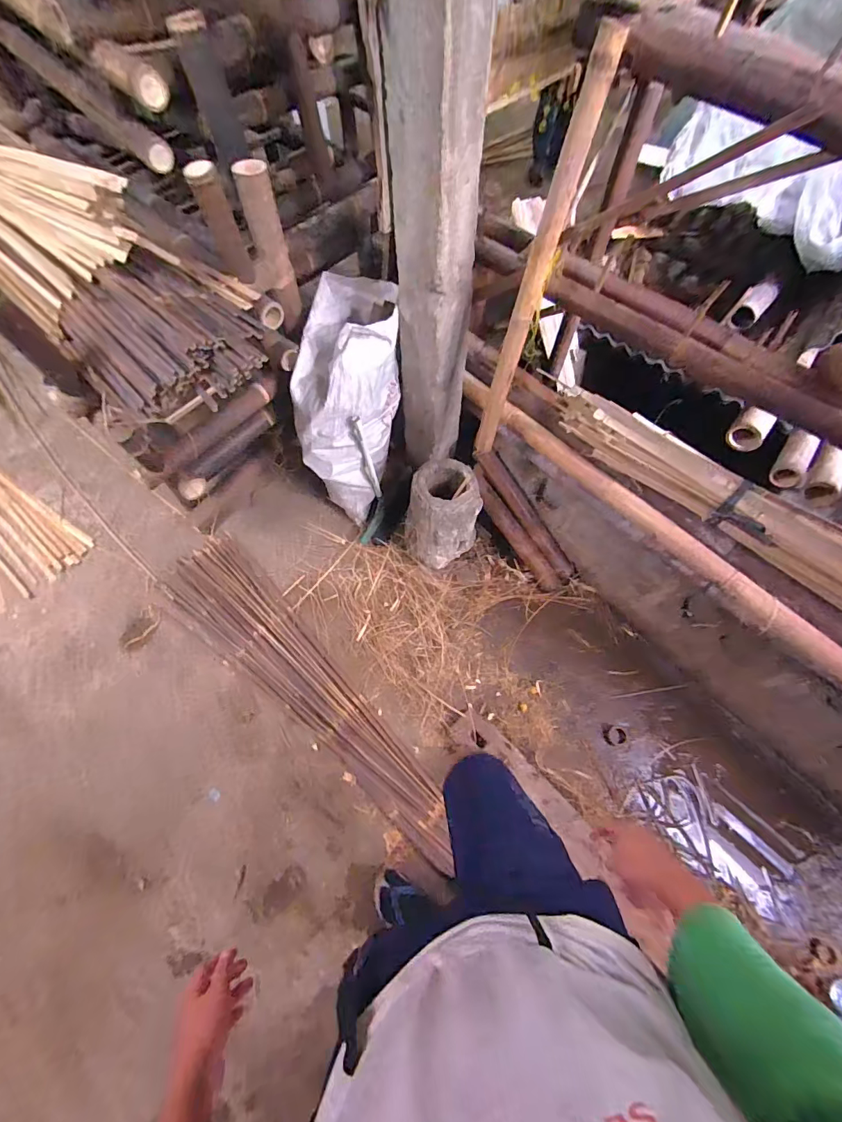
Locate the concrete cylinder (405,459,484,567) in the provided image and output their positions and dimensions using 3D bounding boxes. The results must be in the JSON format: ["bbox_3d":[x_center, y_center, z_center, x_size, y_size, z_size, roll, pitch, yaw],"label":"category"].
[{"bbox_3d":[0.078,-0.158,1.585,0.249,0.350,0.249,0,63,0],"label":"concrete cylinder"}]

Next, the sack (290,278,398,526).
[{"bbox_3d":[-0.260,-0.522,1.533,0.348,0.763,0.300,-3,49,-19],"label":"sack"}]

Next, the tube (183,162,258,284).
[{"bbox_3d":[-0.491,-0.827,1.090,0.080,0.239,0.058,-29,67,-14],"label":"tube"}]

